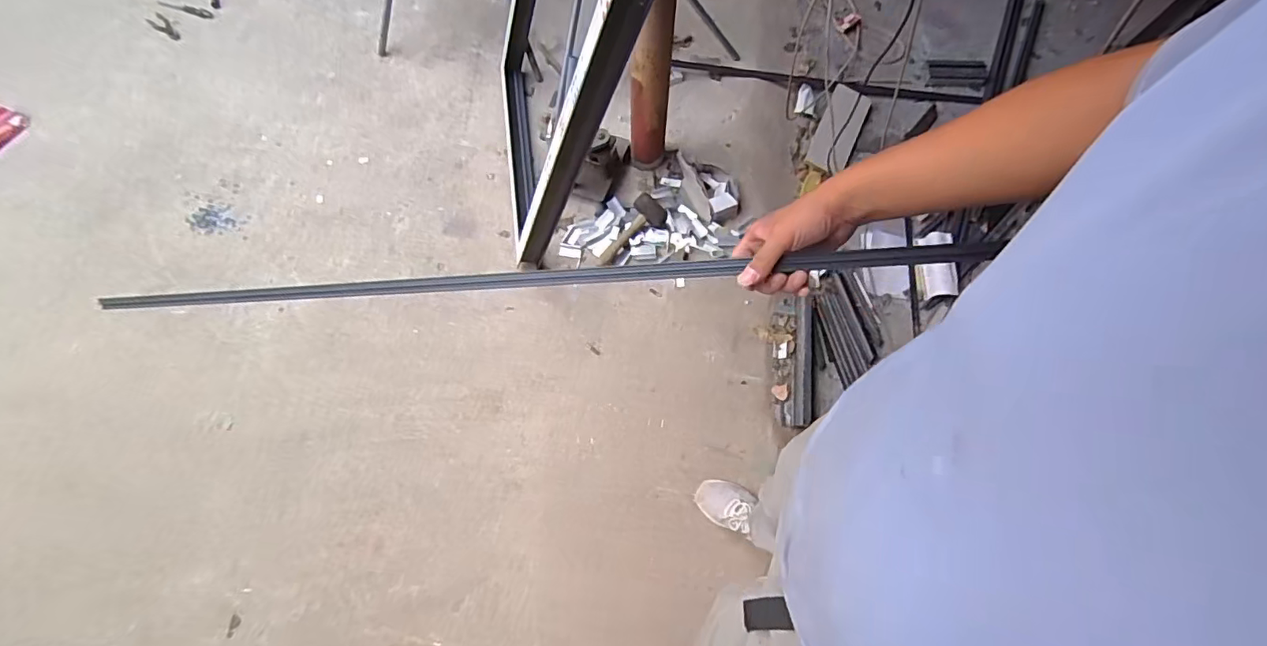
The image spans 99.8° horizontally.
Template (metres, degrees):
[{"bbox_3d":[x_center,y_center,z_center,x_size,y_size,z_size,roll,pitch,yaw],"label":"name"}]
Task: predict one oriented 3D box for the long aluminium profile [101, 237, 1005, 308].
[{"bbox_3d":[-0.237,-0.052,0.677,1.202,0.027,0.027,-2,72,16],"label":"long aluminium profile"}]

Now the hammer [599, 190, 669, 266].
[{"bbox_3d":[-0.016,-0.274,1.624,0.118,0.079,0.247,44,94,12],"label":"hammer"}]

